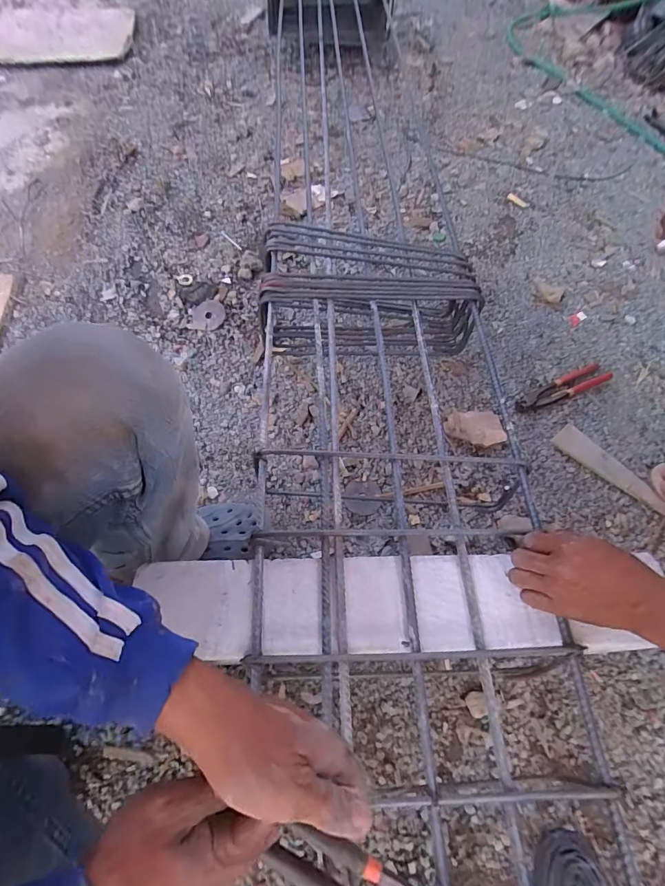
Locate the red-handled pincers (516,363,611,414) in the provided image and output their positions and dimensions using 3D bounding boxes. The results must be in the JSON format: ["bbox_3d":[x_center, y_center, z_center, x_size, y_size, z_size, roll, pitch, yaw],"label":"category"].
[{"bbox_3d":[0.455,-0.107,0.853,0.220,0.013,0.048,-24,64,-13],"label":"red-handled pincers"}]

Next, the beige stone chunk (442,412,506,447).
[{"bbox_3d":[0.261,-0.027,0.799,0.099,0.024,0.071,-4,61,-3],"label":"beige stone chunk"}]

